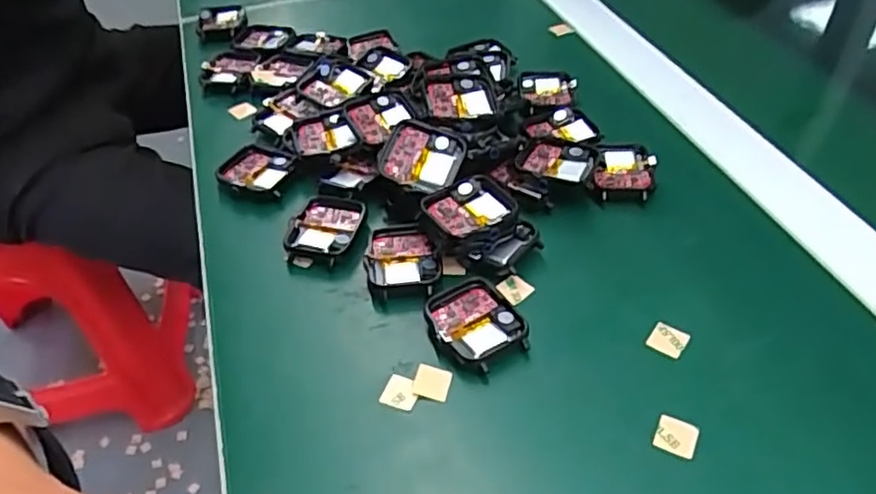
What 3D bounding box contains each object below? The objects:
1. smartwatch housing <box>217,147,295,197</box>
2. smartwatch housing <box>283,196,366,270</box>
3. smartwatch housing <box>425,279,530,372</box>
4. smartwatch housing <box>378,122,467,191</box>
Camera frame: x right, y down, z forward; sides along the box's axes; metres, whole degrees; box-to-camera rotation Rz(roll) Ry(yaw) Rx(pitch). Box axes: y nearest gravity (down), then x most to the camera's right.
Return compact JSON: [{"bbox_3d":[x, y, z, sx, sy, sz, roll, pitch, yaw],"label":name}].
[{"bbox_3d":[-0.107,-0.044,0.396,0.039,0.012,0.034,16,49,21],"label":"smartwatch housing"},{"bbox_3d":[-0.060,-0.009,0.356,0.036,0.010,0.044,4,45,10],"label":"smartwatch housing"},{"bbox_3d":[0.017,0.036,0.306,0.038,0.011,0.046,-25,48,-18],"label":"smartwatch housing"},{"bbox_3d":[-0.009,-0.049,0.356,0.043,0.009,0.037,19,88,5],"label":"smartwatch housing"}]

